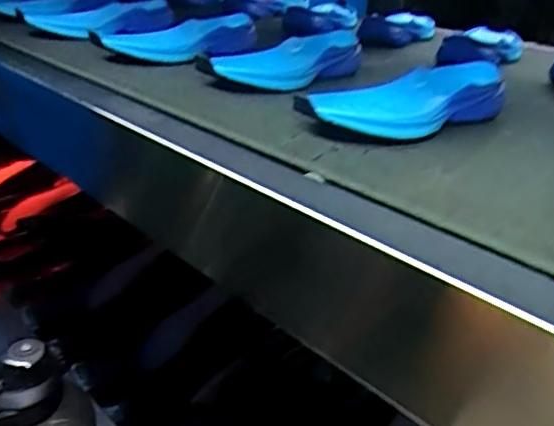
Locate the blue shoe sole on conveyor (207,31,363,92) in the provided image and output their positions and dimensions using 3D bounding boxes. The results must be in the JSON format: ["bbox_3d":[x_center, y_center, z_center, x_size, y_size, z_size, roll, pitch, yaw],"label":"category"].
[{"bbox_3d":[0.023,-0.182,0.699,0.086,0.042,0.245,16,28,26],"label":"blue shoe sole on conveyor"}]

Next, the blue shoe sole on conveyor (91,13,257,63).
[{"bbox_3d":[-0.119,-0.231,0.778,0.075,0.044,0.240,23,33,29],"label":"blue shoe sole on conveyor"}]

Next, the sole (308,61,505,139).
[{"bbox_3d":[0.120,-0.103,0.544,0.229,0.043,0.091,-17,32,-36],"label":"sole"}]

